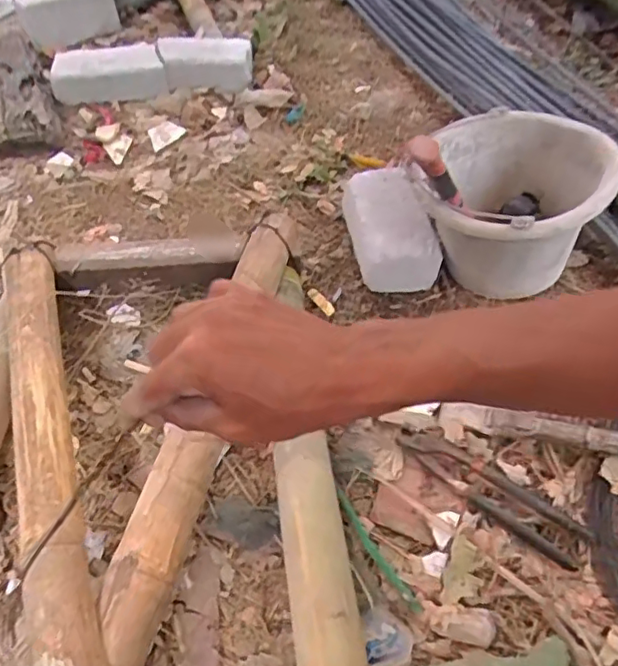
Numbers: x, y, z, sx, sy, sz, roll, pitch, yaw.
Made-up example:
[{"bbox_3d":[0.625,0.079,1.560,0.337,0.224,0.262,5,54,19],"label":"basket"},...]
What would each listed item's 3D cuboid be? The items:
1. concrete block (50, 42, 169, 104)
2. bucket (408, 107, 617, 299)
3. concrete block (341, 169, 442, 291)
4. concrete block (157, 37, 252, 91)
[{"bbox_3d":[-0.401,-0.520,1.189,0.223,0.085,0.084,-7,50,-4],"label":"concrete block"},{"bbox_3d":[0.265,-0.162,0.795,0.215,0.185,0.250,15,52,14],"label":"bucket"},{"bbox_3d":[0.117,-0.158,0.878,0.105,0.086,0.212,-6,50,-3],"label":"concrete block"},{"bbox_3d":[-0.211,-0.558,1.219,0.185,0.065,0.127,-2,50,0],"label":"concrete block"}]

